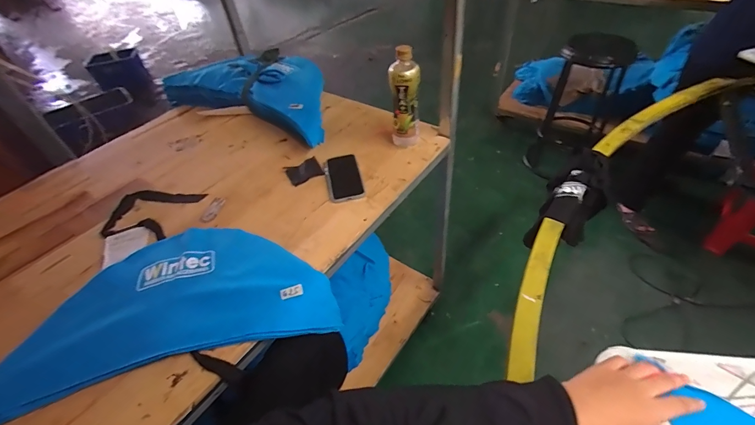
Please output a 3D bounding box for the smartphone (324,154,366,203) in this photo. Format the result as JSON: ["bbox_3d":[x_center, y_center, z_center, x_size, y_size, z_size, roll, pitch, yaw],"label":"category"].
[{"bbox_3d":[-0.075,-0.079,0.772,0.075,0.014,0.141,-13,45,-5],"label":"smartphone"}]

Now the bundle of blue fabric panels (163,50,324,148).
[{"bbox_3d":[-0.349,-0.357,1.013,0.600,0.118,0.262,20,51,23],"label":"bundle of blue fabric panels"}]

